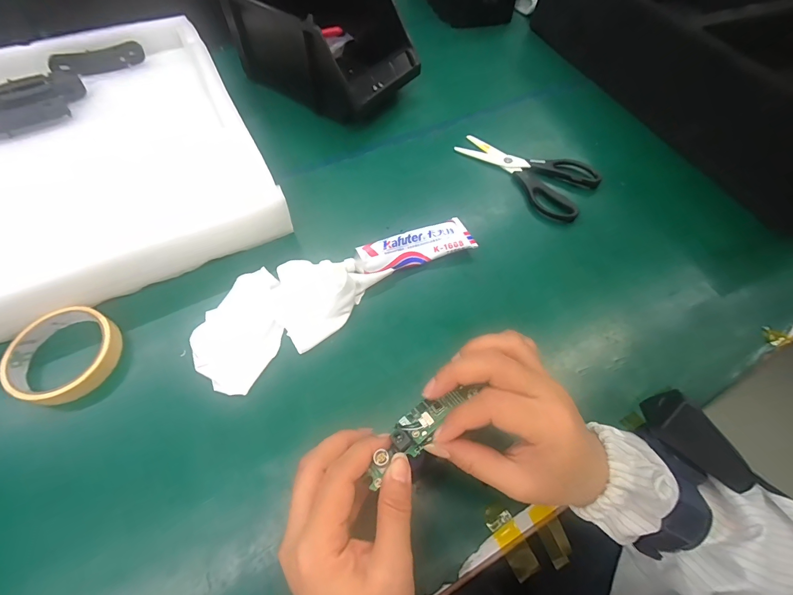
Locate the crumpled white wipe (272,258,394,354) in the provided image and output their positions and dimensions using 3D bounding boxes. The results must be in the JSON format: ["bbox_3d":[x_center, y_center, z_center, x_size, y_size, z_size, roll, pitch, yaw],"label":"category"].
[{"bbox_3d":[-0.072,-0.014,0.366,0.115,0.035,0.084,-35,67,-20],"label":"crumpled white wipe"}]

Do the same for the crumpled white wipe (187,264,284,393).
[{"bbox_3d":[-0.147,0.026,0.351,0.072,0.016,0.123,14,60,6],"label":"crumpled white wipe"}]

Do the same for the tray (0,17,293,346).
[{"bbox_3d":[-0.412,-0.161,0.426,0.441,0.053,0.435,-24,63,-16],"label":"tray"}]

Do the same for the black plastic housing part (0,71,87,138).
[{"bbox_3d":[-0.511,-0.247,0.475,0.184,0.026,0.069,-29,65,-18],"label":"black plastic housing part"}]

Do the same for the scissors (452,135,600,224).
[{"bbox_3d":[0.169,-0.174,0.483,0.182,0.011,0.100,36,64,17],"label":"scissors"}]

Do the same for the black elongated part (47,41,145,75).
[{"bbox_3d":[-0.439,-0.351,0.535,0.119,0.031,0.005,-25,21,-17],"label":"black elongated part"}]

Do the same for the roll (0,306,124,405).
[{"bbox_3d":[-0.304,0.052,0.329,0.090,0.019,0.089,1,59,-2],"label":"roll"}]

